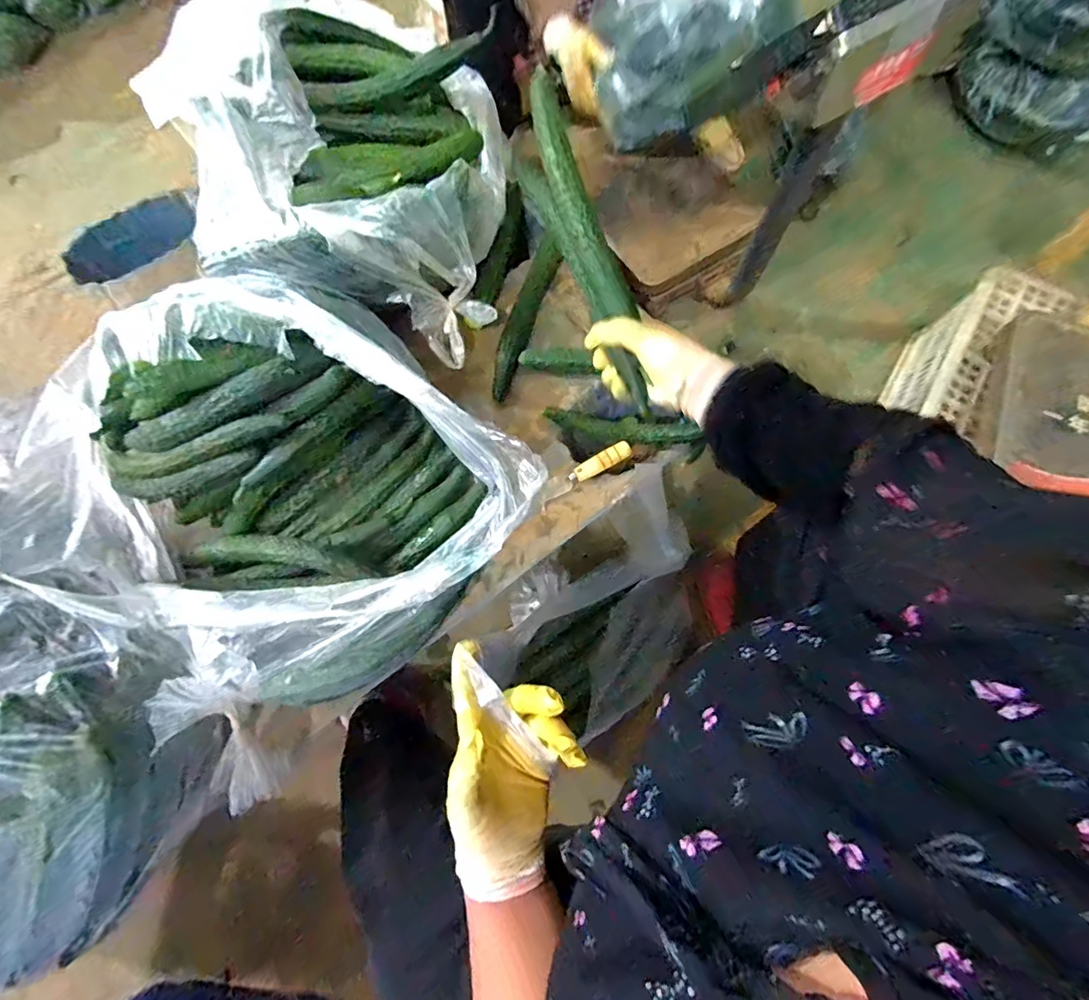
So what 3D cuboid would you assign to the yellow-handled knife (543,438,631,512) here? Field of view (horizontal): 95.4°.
[{"bbox_3d":[0.054,-0.035,0.690,0.147,0.027,0.026,-31,74,-9],"label":"yellow-handled knife"}]

